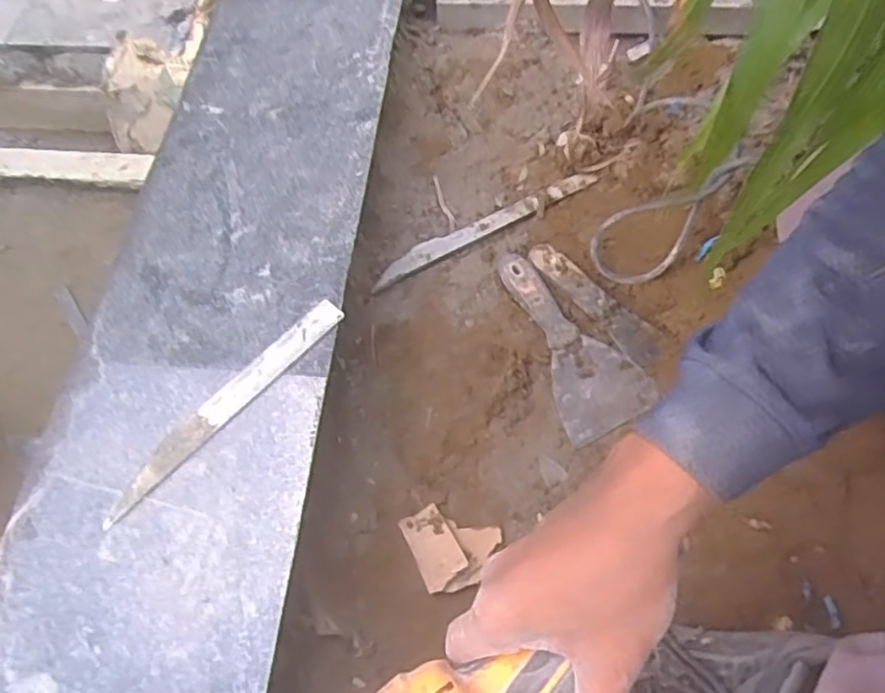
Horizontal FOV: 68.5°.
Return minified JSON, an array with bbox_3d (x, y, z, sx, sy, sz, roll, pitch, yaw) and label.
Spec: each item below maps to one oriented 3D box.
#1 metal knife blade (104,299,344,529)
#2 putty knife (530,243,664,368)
[{"bbox_3d":[-0.165,0.042,0.499,0.026,0.006,0.222,39,70,22],"label":"metal knife blade"},{"bbox_3d":[0.152,-0.049,0.643,0.041,0.017,0.156,-38,65,-16],"label":"putty knife"}]

